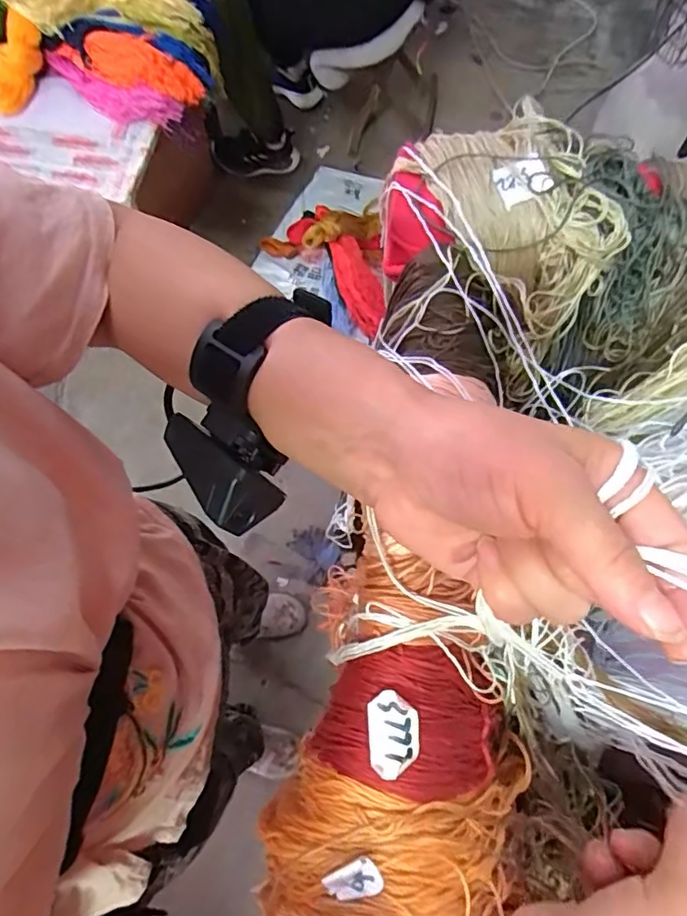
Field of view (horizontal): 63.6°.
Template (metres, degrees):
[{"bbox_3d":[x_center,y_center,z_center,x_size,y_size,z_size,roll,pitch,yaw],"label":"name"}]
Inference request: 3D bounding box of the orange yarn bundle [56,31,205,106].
[{"bbox_3d":[-0.365,-0.670,0.950,0.229,0.071,0.081,11,69,-13],"label":"orange yarn bundle"}]

